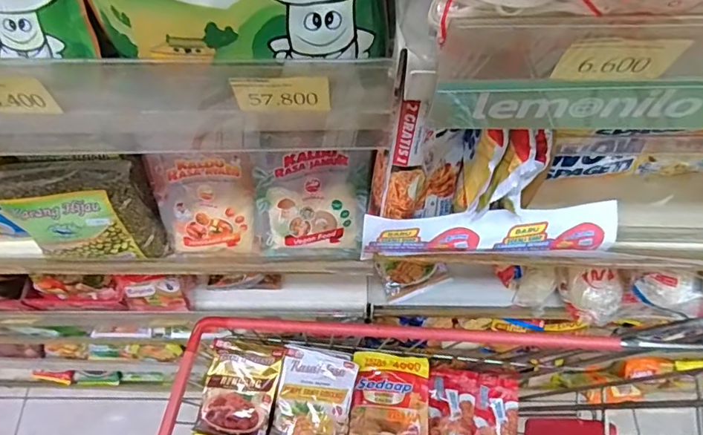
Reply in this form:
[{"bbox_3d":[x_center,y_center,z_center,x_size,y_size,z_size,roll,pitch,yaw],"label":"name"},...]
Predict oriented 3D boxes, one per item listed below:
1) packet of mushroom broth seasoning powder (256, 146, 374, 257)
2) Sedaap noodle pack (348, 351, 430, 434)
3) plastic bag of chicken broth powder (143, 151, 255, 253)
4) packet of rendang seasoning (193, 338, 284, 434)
[{"bbox_3d":[-0.036,-0.011,0.461,0.101,0.118,0.013,3,29,-4],"label":"packet of mushroom broth seasoning powder"},{"bbox_3d":[0.052,0.265,0.666,0.107,0.019,0.146,5,65,2],"label":"Sedaap noodle pack"},{"bbox_3d":[-0.139,-0.016,0.469,0.097,0.113,0.025,-1,34,0],"label":"plastic bag of chicken broth powder"},{"bbox_3d":[-0.152,0.235,0.660,0.094,0.016,0.118,8,65,4],"label":"packet of rendang seasoning"}]

